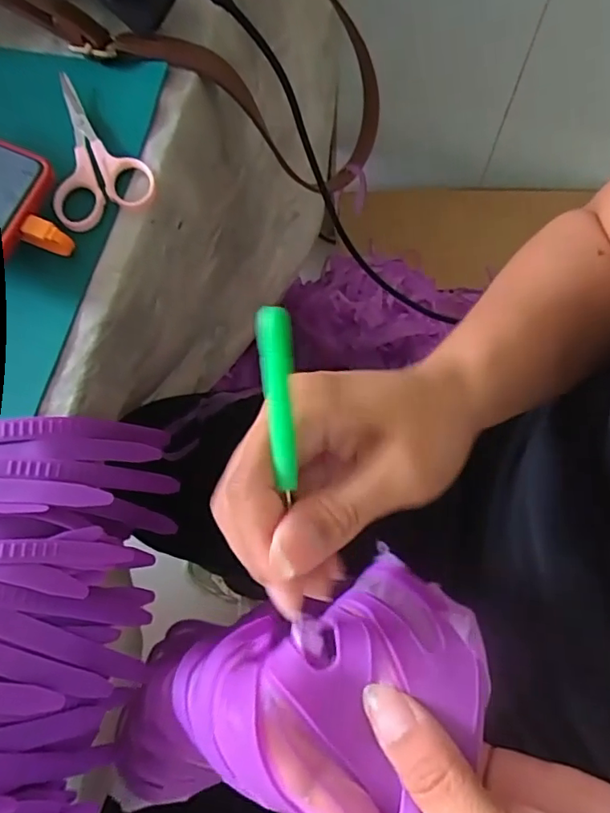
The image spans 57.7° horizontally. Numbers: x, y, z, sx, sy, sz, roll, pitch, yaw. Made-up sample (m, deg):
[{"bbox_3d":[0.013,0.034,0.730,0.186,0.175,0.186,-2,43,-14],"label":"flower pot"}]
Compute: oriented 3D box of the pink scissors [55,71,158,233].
[{"bbox_3d":[-0.134,-0.156,0.334,0.057,0.008,0.107,-26,72,-7],"label":"pink scissors"}]

